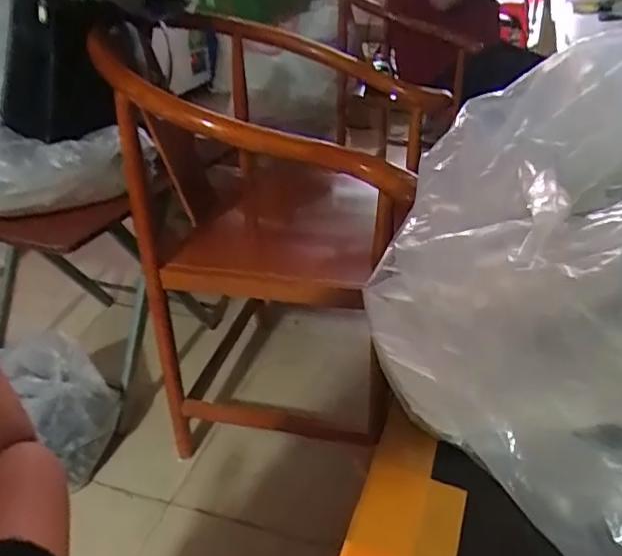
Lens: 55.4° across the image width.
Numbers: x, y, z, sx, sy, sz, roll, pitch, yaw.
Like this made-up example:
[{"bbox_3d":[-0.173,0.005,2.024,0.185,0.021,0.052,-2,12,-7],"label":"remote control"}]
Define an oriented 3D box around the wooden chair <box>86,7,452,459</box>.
[{"bbox_3d":[-0.056,-0.077,1.132,0.560,0.753,0.511,7,31,16],"label":"wooden chair"}]

